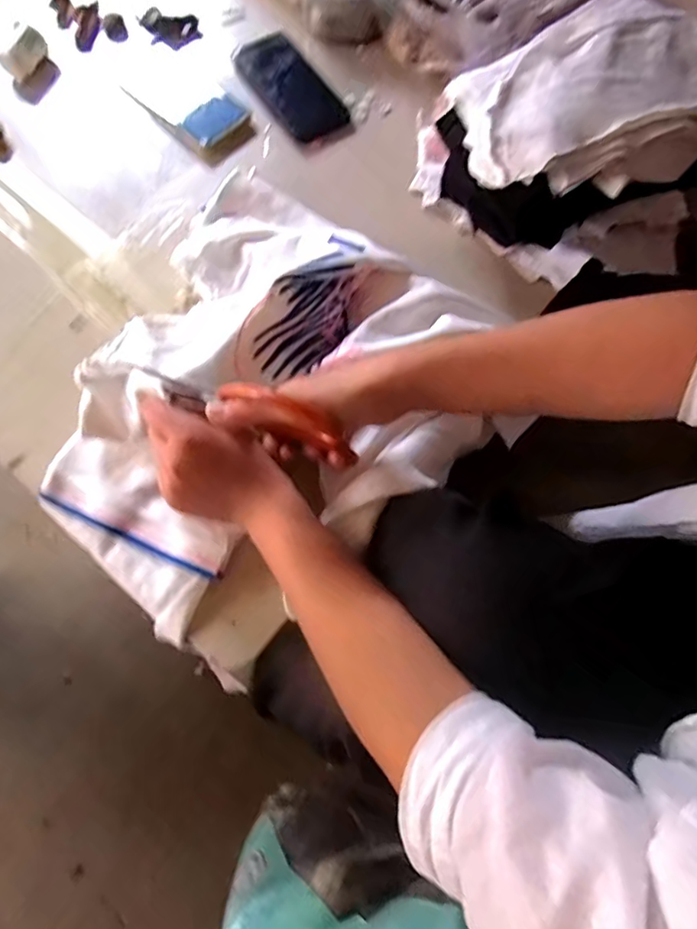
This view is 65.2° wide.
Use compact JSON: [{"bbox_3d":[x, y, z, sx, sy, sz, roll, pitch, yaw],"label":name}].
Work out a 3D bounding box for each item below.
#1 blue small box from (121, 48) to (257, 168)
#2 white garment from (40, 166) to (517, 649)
[{"bbox_3d":[-0.179,-0.409,0.607,0.079,0.028,0.167,-43,78,-11],"label":"blue small box"},{"bbox_3d":[-0.076,-0.060,0.467,0.336,0.080,0.386,35,77,10],"label":"white garment"}]

